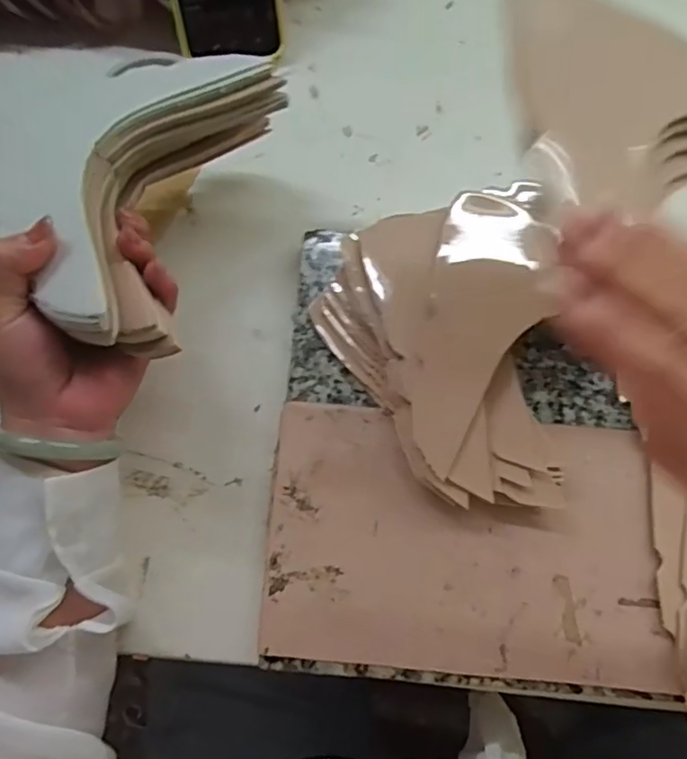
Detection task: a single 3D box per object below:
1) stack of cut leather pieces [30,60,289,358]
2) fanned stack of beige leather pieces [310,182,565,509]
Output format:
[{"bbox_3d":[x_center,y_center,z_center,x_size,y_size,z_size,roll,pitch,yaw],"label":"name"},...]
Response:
[{"bbox_3d":[-0.108,-0.105,0.344,0.086,0.058,0.193,16,66,4],"label":"stack of cut leather pieces"},{"bbox_3d":[0.059,-0.016,0.363,0.147,0.040,0.178,-1,75,0],"label":"fanned stack of beige leather pieces"}]

